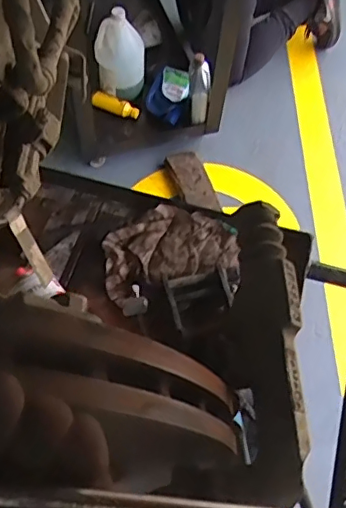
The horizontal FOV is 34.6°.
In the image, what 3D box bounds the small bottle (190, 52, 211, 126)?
[{"bbox_3d":[0.082,-0.500,1.694,0.058,0.215,0.073,-3,38,-4],"label":"small bottle"}]

